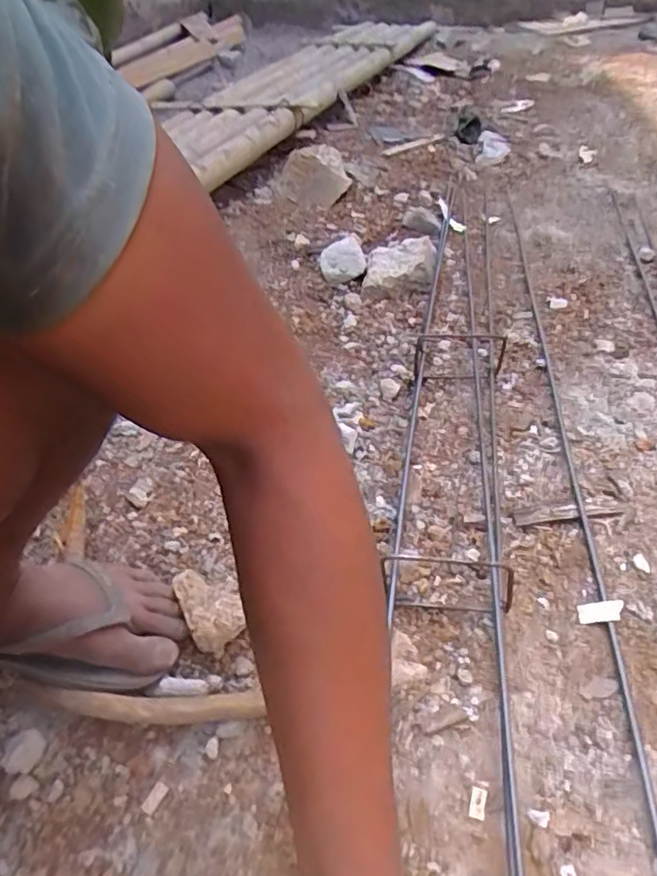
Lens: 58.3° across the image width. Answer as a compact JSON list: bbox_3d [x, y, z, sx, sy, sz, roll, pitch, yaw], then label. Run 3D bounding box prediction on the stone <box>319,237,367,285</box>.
[{"bbox_3d":[0.025,-0.311,1.042,0.080,0.035,0.110,-3,43,1],"label":"stone"}]

